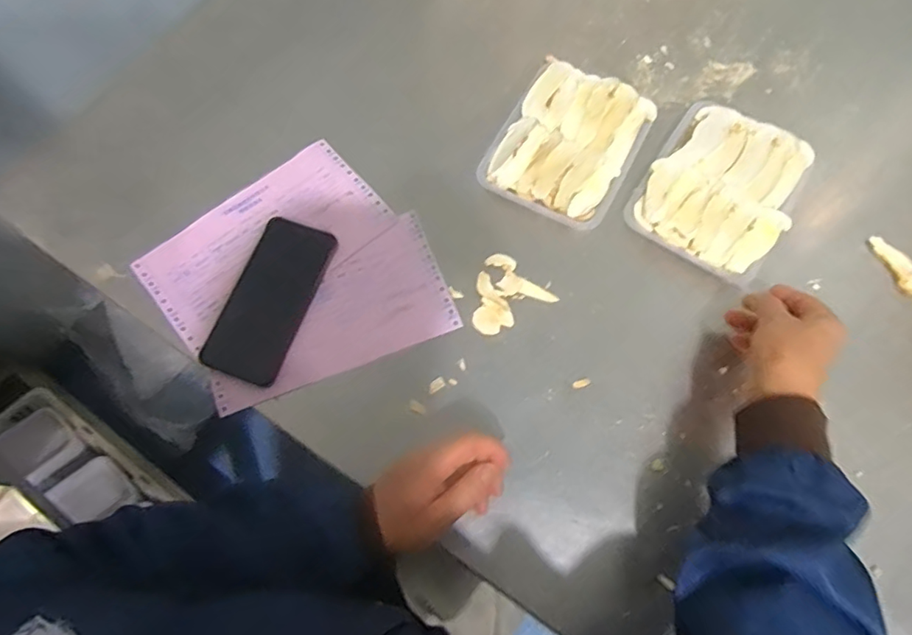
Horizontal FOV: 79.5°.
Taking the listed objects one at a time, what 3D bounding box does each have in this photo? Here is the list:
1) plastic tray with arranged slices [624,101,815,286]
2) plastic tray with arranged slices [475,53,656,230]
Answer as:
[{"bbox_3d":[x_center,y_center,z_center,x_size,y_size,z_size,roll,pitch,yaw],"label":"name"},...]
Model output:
[{"bbox_3d":[0.269,-0.133,0.555,0.136,0.024,0.174,32,73,14],"label":"plastic tray with arranged slices"},{"bbox_3d":[0.117,-0.183,0.574,0.135,0.030,0.164,27,72,12],"label":"plastic tray with arranged slices"}]

